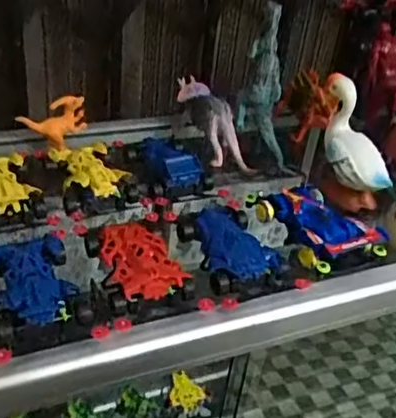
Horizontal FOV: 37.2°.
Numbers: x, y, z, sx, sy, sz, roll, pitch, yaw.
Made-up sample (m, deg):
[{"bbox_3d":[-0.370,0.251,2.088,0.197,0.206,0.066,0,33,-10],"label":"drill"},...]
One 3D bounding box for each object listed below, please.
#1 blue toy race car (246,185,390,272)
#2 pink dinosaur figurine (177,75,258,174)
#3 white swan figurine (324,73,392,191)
[{"bbox_3d":[0.121,0.013,0.615,0.085,0.034,0.128,-11,38,-24],"label":"blue toy race car"},{"bbox_3d":[0.018,-0.109,0.749,0.036,0.072,0.165,-13,54,-26],"label":"pink dinosaur figurine"},{"bbox_3d":[0.183,-0.084,0.659,0.056,0.114,0.104,-17,40,-30],"label":"white swan figurine"}]

